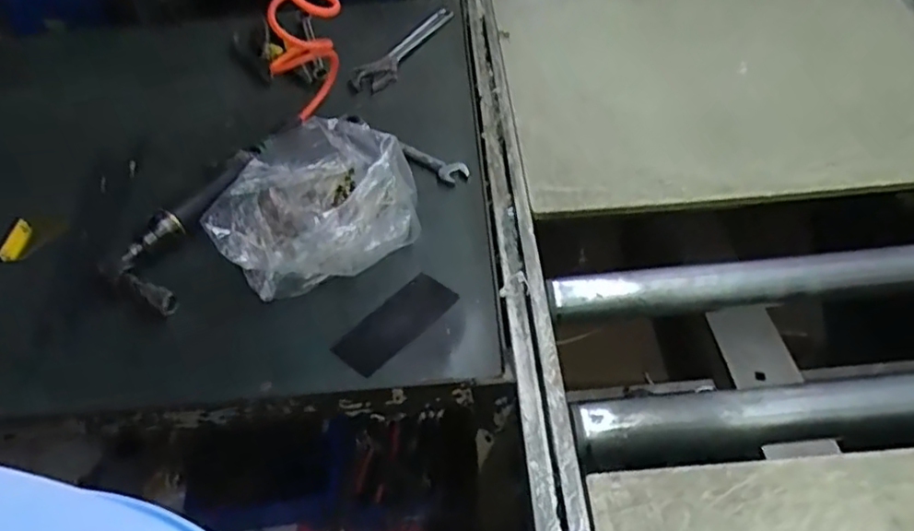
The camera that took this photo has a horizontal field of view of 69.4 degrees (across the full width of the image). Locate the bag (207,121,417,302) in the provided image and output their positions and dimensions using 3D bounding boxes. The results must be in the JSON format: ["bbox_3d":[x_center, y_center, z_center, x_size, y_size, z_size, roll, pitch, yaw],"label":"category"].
[{"bbox_3d":[-0.137,-0.061,0.661,0.184,0.097,0.163,-6,47,0],"label":"bag"}]

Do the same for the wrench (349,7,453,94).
[{"bbox_3d":[-0.075,-0.316,0.954,0.047,0.019,0.238,17,50,20],"label":"wrench"}]

